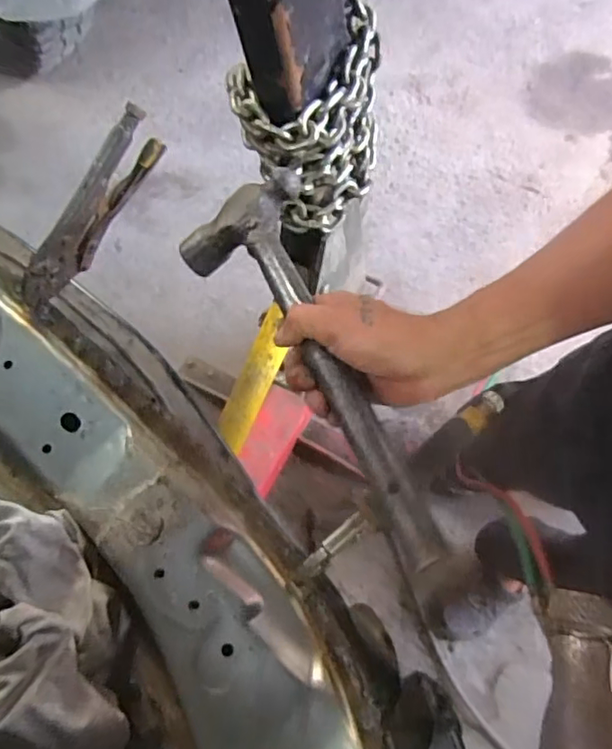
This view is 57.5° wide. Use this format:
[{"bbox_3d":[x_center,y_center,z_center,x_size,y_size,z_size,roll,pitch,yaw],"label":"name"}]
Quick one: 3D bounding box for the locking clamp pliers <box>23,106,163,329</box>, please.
[{"bbox_3d":[-0.204,-0.150,0.540,0.029,0.056,0.211,37,98,15],"label":"locking clamp pliers"}]

